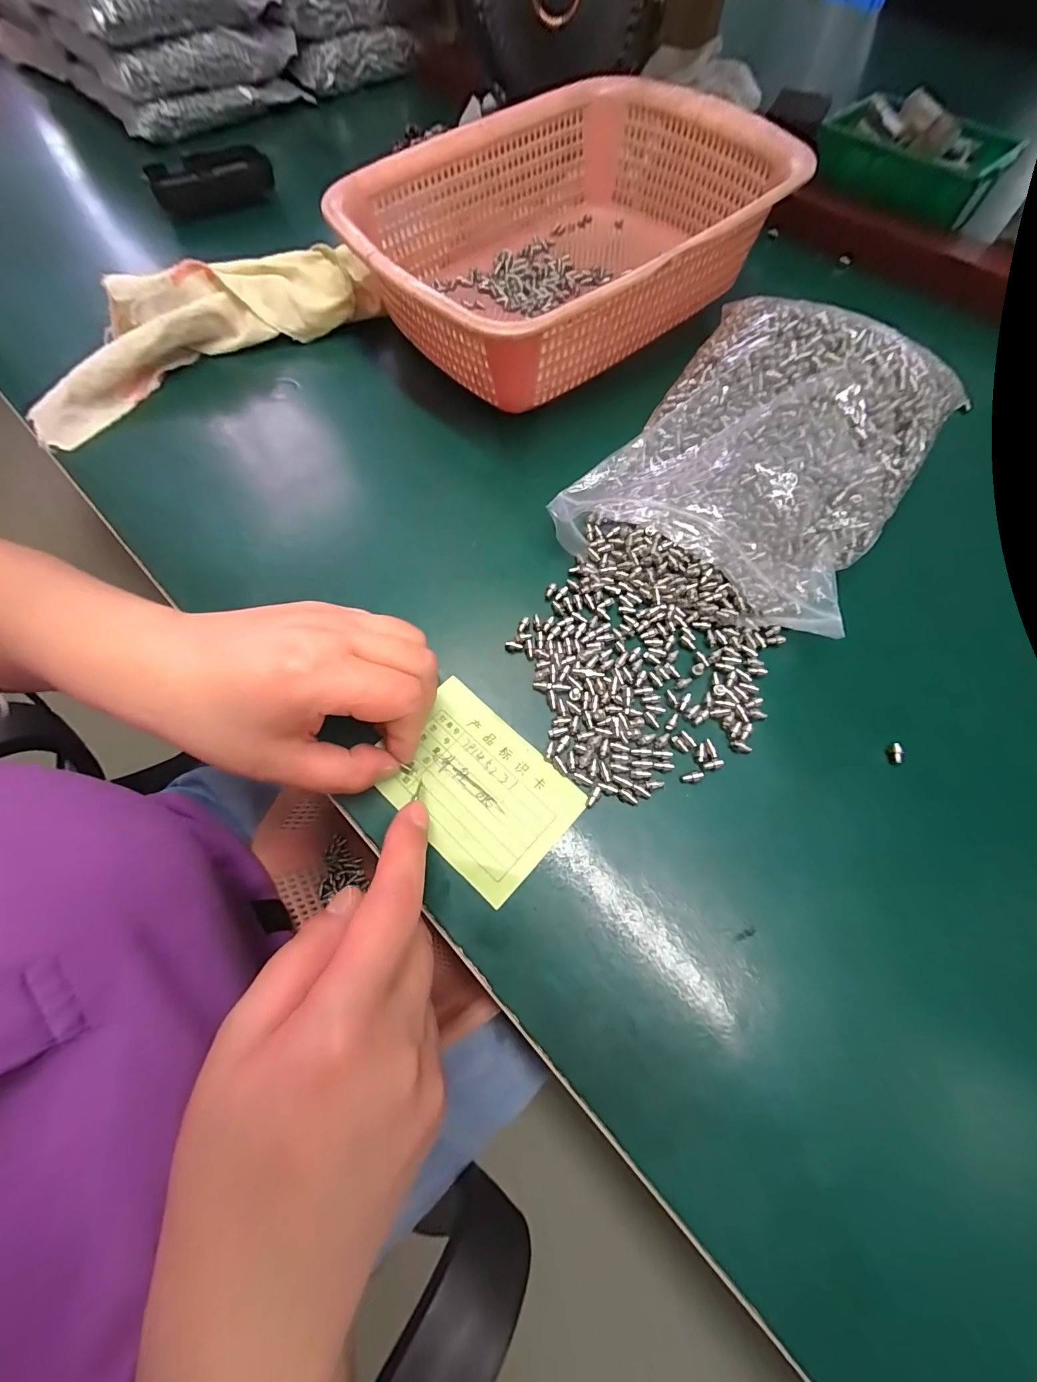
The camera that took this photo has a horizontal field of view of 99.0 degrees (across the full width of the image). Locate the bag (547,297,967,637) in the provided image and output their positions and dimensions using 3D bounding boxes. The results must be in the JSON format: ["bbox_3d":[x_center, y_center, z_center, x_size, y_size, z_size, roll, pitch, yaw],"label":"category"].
[{"bbox_3d":[0.145,-0.142,0.262,0.163,0.055,0.217,32,71,10],"label":"bag"}]

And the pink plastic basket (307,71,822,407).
[{"bbox_3d":[0.032,-0.331,0.327,0.286,0.082,0.214,-34,72,-13],"label":"pink plastic basket"}]

